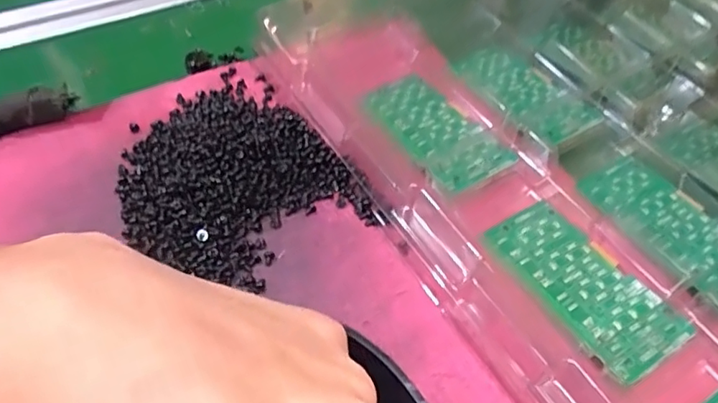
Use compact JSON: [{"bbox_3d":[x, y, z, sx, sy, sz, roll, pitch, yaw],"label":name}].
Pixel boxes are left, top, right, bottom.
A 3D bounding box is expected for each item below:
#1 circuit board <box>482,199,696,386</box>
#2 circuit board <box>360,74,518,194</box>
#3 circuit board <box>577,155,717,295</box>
[{"bbox_3d":[0.106,0.038,0.270,0.048,0.004,0.092,-24,53,-20],"label":"circuit board"},{"bbox_3d":[0.042,-0.042,0.322,0.049,0.004,0.087,-27,59,-23],"label":"circuit board"},{"bbox_3d":[0.165,0.010,0.295,0.045,0.005,0.092,-27,59,-23],"label":"circuit board"}]

